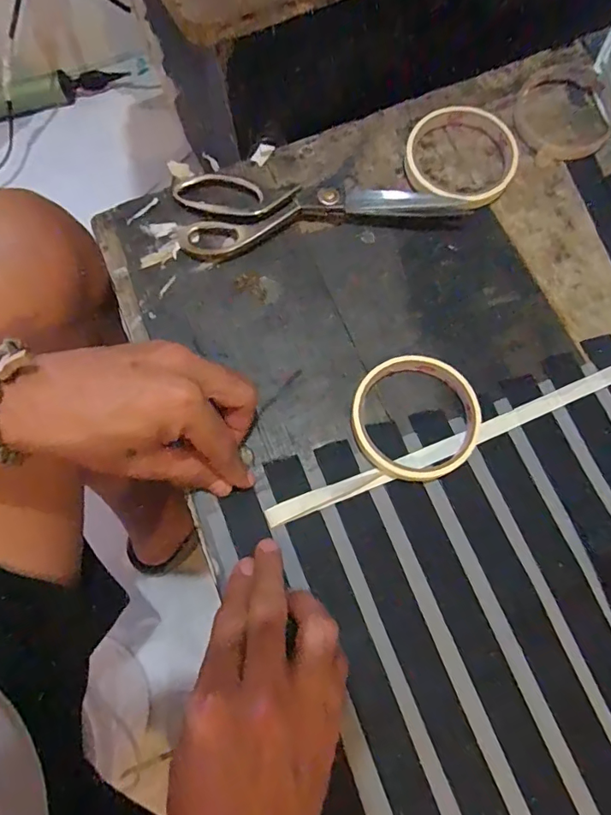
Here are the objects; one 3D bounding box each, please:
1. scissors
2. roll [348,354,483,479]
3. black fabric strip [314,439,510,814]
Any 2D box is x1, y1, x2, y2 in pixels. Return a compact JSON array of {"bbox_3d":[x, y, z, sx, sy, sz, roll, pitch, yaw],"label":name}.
[{"bbox_3d":[0.009,-0.168,0.385,0.221,0.015,0.071,-11,74,-1],"label":"scissors"},{"bbox_3d":[0.077,0.006,0.339,0.085,0.014,0.089,-1,74,2],"label":"roll"},{"bbox_3d":[0.071,0.155,0.302,0.026,0.011,0.282,-22,74,-6],"label":"black fabric strip"}]

